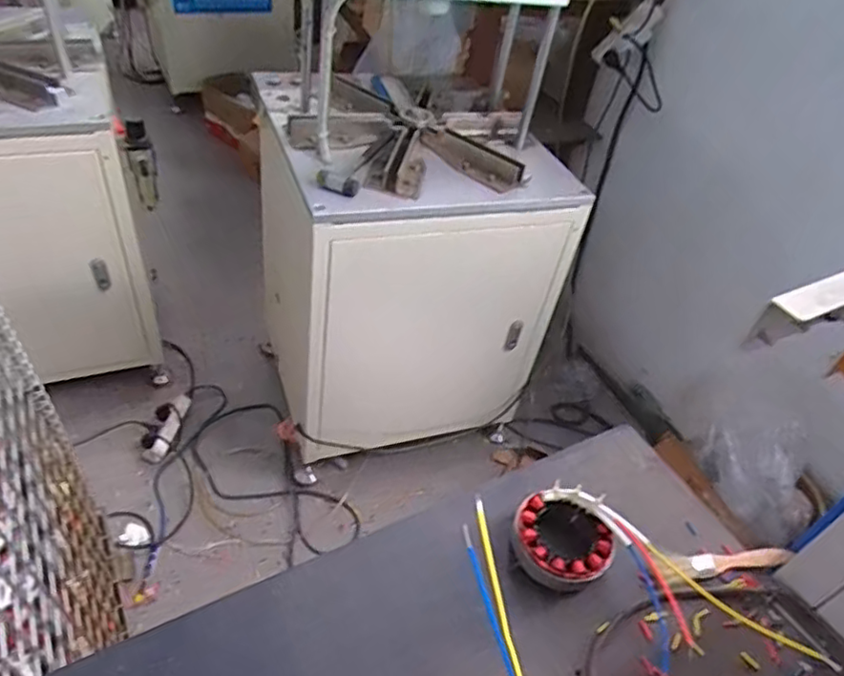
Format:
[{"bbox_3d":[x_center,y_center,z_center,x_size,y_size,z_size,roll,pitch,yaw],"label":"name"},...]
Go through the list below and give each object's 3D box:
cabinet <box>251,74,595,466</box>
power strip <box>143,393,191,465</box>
[{"bbox_3d":[-0.049,-0.158,1.439,0.568,0.661,0.476,-7,47,-17],"label":"cabinet"},{"bbox_3d":[-0.640,0.221,1.574,0.073,0.057,0.206,10,44,0],"label":"power strip"}]

